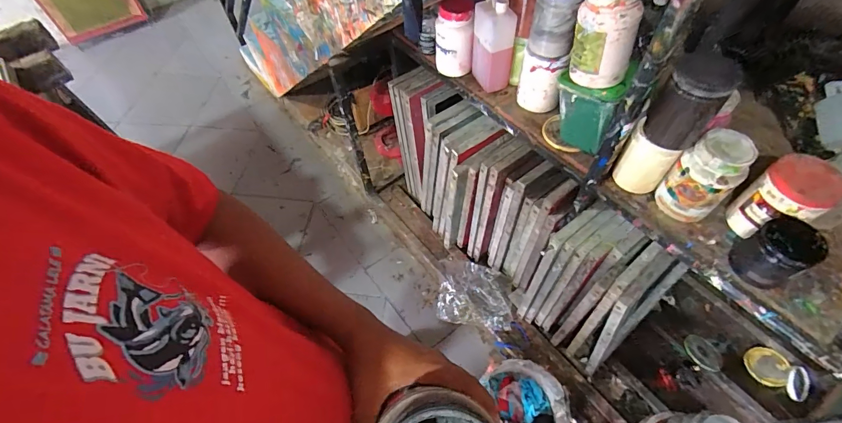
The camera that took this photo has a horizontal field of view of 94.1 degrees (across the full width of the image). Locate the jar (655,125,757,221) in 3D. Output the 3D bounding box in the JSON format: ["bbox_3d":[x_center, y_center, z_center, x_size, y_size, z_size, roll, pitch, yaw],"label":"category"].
[{"bbox_3d":[0.507,-0.060,0.703,0.083,0.156,0.089,-2,57,2],"label":"jar"}]

